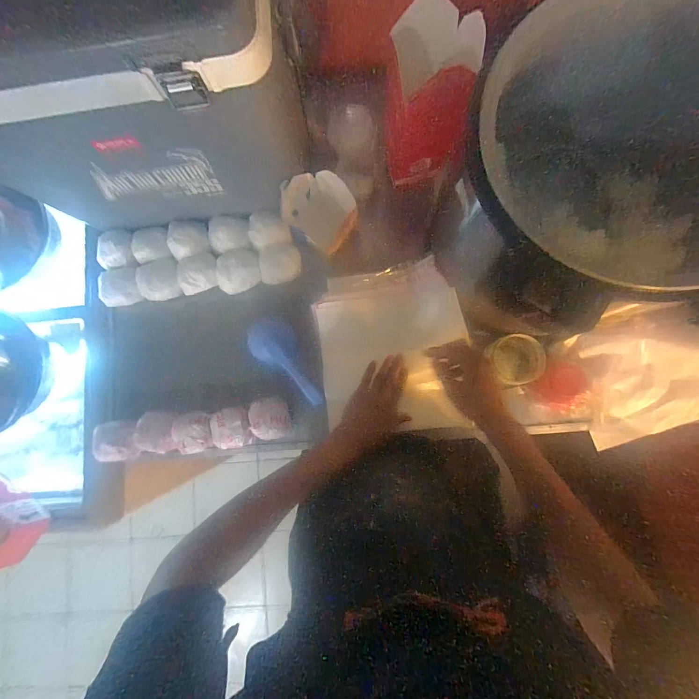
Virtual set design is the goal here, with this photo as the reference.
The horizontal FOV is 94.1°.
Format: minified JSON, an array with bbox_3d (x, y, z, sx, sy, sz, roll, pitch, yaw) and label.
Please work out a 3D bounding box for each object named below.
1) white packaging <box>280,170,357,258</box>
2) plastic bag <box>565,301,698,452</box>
[{"bbox_3d":[-0.054,-0.263,0.643,0.119,0.130,0.106,39,89,8],"label":"white packaging"},{"bbox_3d":[0.534,0.045,0.561,0.223,0.122,0.235,-14,83,4],"label":"plastic bag"}]

